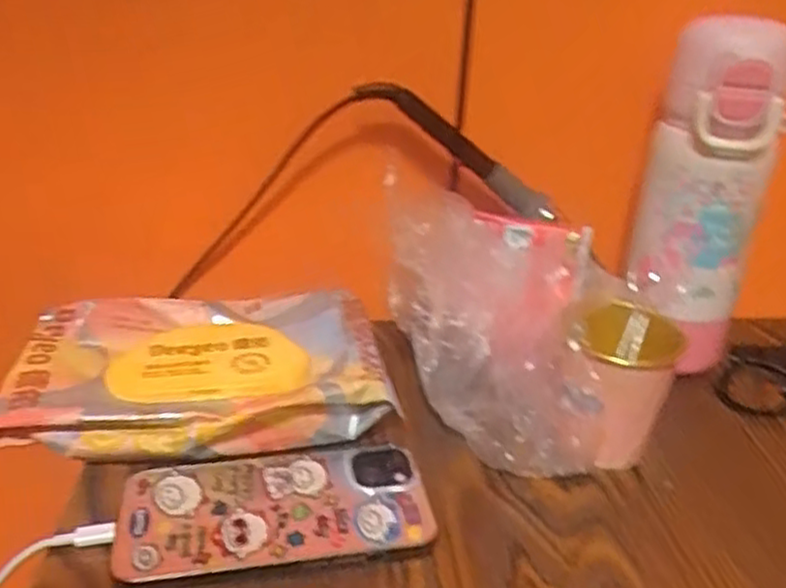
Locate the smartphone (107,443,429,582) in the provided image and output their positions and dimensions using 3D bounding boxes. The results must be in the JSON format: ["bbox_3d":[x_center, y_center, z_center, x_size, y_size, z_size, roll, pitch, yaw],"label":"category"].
[{"bbox_3d":[-0.058,0.105,0.365,0.148,0.007,0.076,-3,30,-11],"label":"smartphone"}]

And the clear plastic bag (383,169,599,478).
[{"bbox_3d":[0.056,0.012,0.423,0.125,0.116,0.139,5,29,4],"label":"clear plastic bag"}]

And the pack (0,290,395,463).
[{"bbox_3d":[-0.114,0.043,0.435,0.207,0.038,0.131,-2,29,-9],"label":"pack"}]

